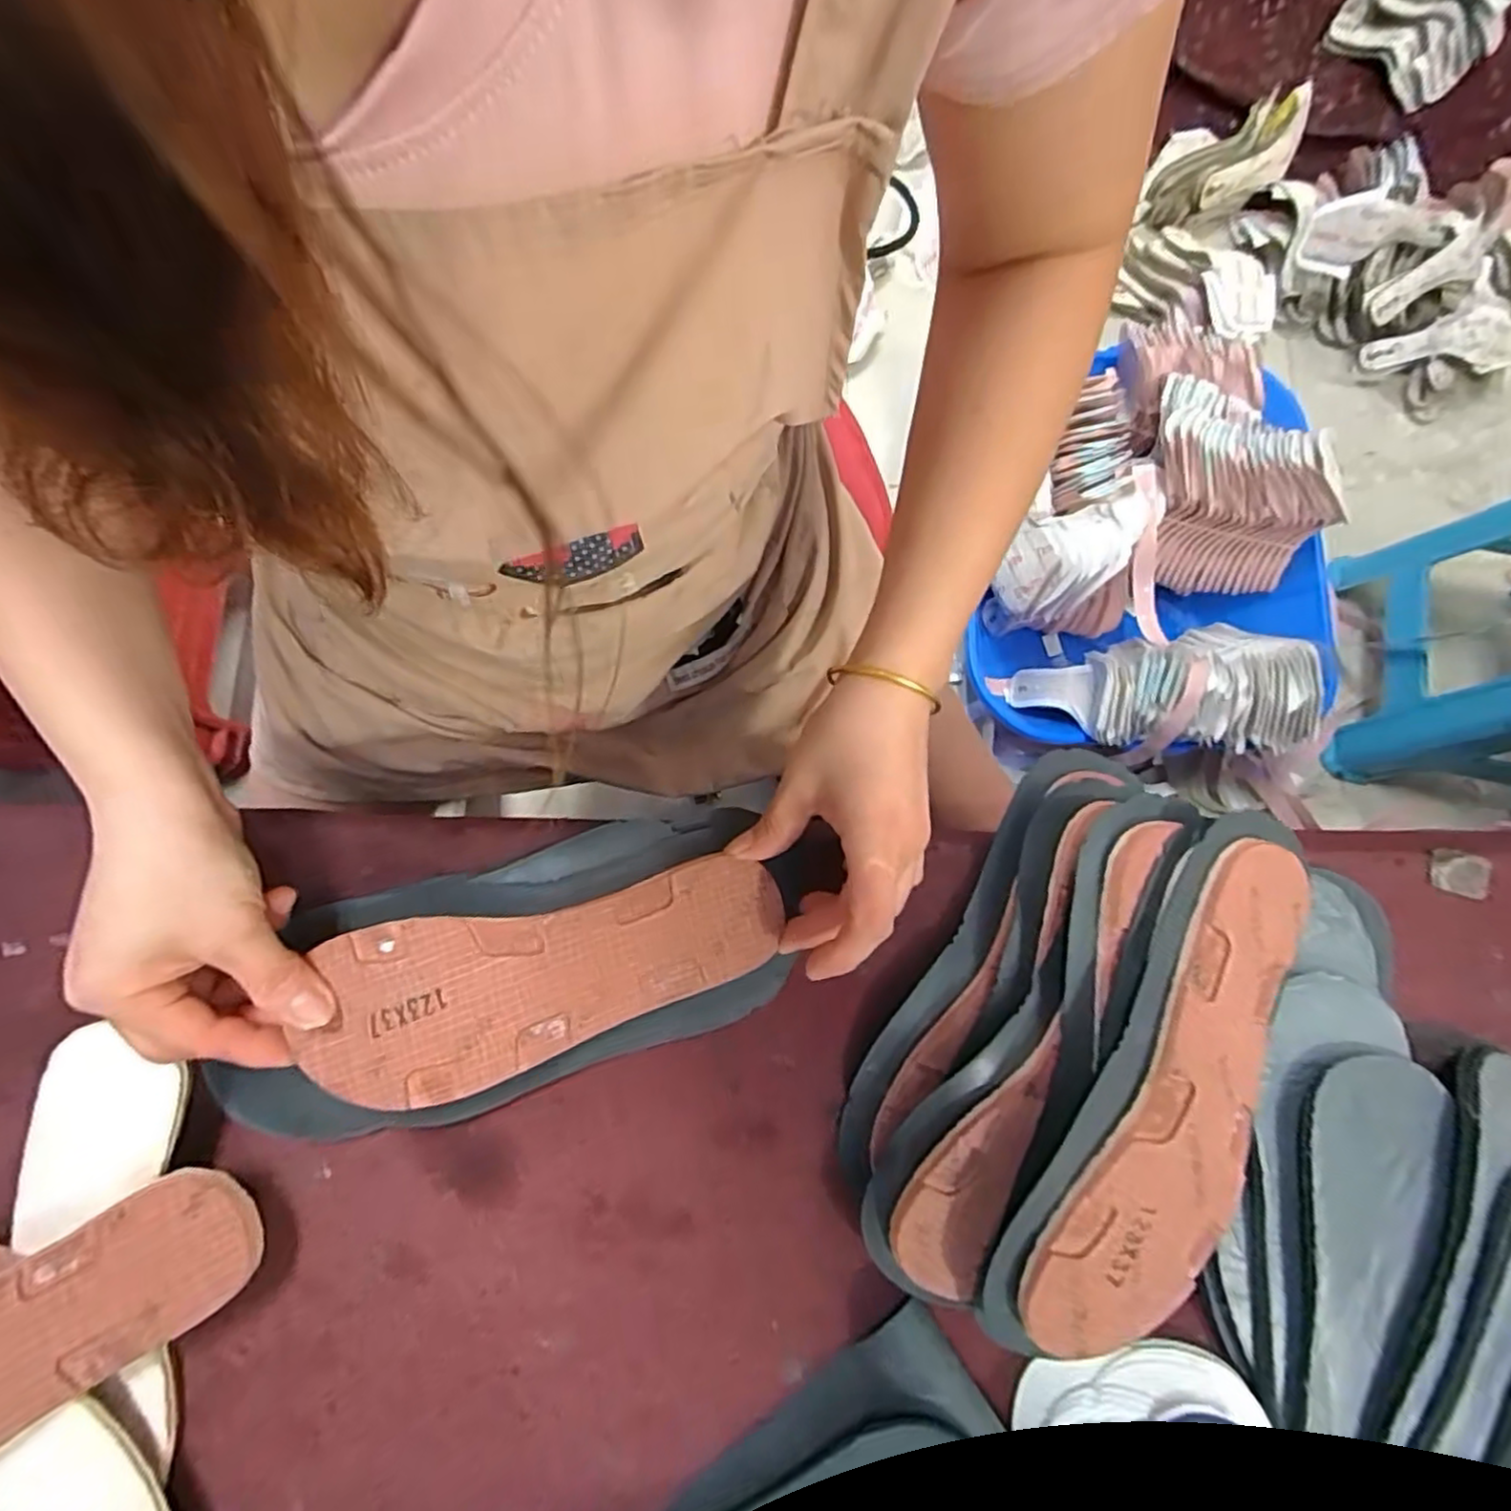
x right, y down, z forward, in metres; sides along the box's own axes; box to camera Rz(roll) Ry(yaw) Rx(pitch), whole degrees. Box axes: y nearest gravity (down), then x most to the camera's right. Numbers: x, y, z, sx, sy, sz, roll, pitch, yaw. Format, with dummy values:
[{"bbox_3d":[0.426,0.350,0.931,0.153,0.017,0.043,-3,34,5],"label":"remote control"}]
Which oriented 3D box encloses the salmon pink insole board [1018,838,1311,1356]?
[{"bbox_3d":[0.185,0.145,0.293,0.075,0.013,0.224,29,80,-12],"label":"salmon pink insole board"}]

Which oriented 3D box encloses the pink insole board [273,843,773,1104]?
[{"bbox_3d":[-0.095,0.101,0.324,0.216,0.013,0.078,-15,80,-10],"label":"pink insole board"}]

